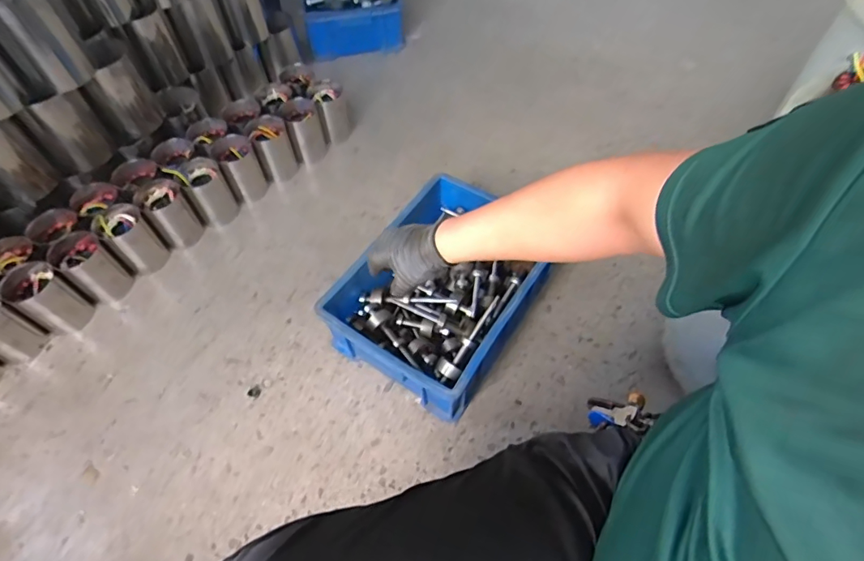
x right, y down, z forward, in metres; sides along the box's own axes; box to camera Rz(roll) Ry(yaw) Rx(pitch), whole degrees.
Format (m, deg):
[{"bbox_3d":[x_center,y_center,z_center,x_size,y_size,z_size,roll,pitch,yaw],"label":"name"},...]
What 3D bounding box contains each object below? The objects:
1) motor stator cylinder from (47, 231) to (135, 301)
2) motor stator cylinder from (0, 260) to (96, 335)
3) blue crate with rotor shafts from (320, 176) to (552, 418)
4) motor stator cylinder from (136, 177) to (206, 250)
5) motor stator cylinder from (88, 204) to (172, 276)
[{"bbox_3d":[-0.691,-0.022,0.981,0.090,0.132,0.087,24,60,16],"label":"motor stator cylinder"},{"bbox_3d":[-0.749,0.039,0.943,0.090,0.130,0.088,35,64,21],"label":"motor stator cylinder"},{"bbox_3d":[0.020,0.021,0.931,0.301,0.148,0.398,29,62,18],"label":"blue crate with rotor shafts"},{"bbox_3d":[-0.558,-0.139,1.039,0.081,0.141,0.086,-37,63,-21],"label":"motor stator cylinder"},{"bbox_3d":[-0.635,-0.085,1.019,0.086,0.141,0.087,34,63,21],"label":"motor stator cylinder"}]

